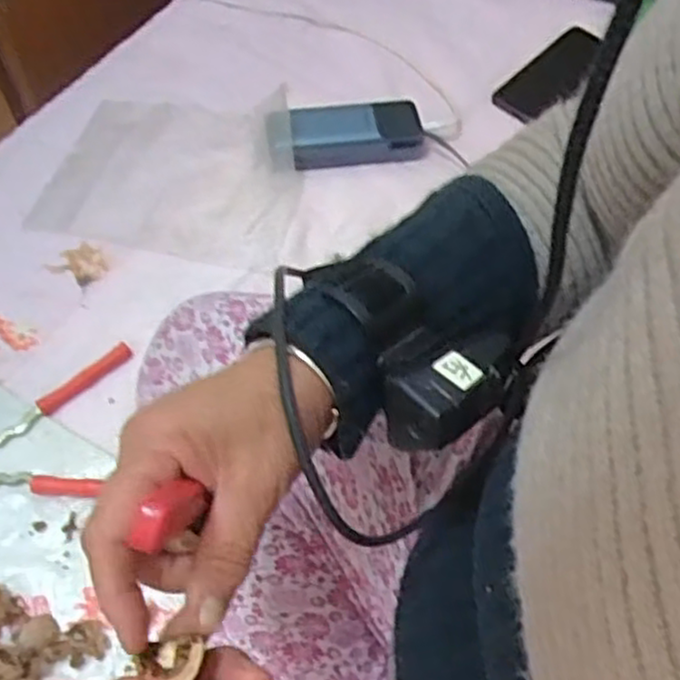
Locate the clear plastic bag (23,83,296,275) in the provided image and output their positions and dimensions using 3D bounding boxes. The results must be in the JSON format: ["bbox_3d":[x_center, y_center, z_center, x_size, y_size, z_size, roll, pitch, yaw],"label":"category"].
[{"bbox_3d":[-0.162,-0.168,0.718,0.233,0.040,0.204,9,58,5],"label":"clear plastic bag"}]

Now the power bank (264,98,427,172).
[{"bbox_3d":[0.006,-0.210,0.738,0.156,0.036,0.063,-10,59,-6],"label":"power bank"}]

